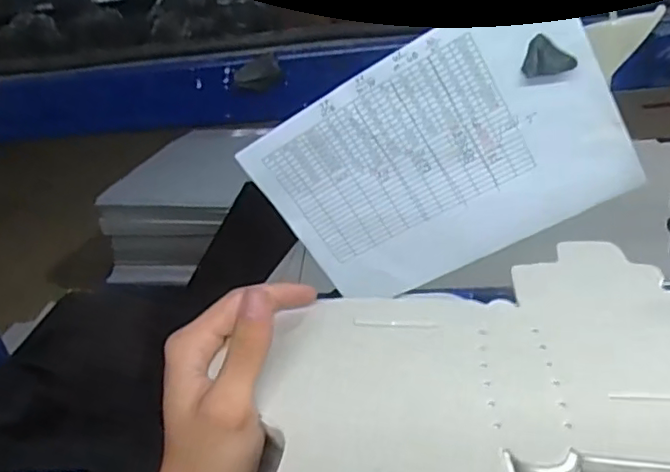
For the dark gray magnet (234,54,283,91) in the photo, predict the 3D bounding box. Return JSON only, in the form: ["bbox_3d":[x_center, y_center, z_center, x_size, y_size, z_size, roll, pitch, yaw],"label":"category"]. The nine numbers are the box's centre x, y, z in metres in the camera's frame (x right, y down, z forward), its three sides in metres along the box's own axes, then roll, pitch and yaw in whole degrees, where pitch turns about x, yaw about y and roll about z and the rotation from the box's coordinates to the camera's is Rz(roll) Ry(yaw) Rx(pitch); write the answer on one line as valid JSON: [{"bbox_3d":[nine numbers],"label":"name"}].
[{"bbox_3d":[-0.063,-0.132,0.483,0.036,0.027,0.019,-6,30,4],"label":"dark gray magnet"}]

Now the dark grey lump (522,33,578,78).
[{"bbox_3d":[0.166,-0.138,0.455,0.038,0.030,0.011,2,31,17],"label":"dark grey lump"}]

